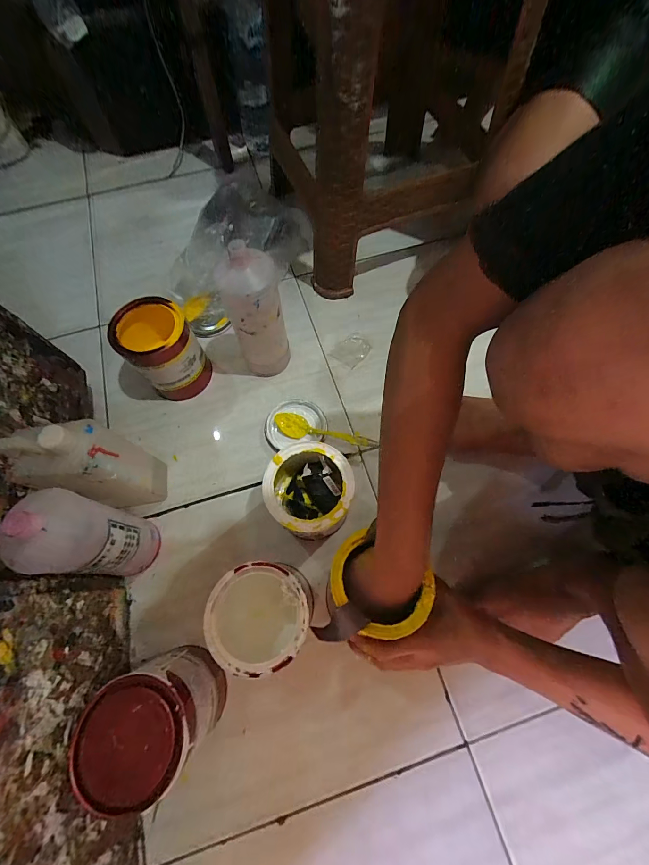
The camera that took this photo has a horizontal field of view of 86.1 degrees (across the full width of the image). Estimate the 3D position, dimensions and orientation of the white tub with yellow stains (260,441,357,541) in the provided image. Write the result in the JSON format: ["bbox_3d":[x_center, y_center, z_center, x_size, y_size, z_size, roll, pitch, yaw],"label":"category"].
[{"bbox_3d":[-0.020,0.087,0.486,0.109,0.136,0.109,0,69,1],"label":"white tub with yellow stains"}]

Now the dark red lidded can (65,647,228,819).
[{"bbox_3d":[-0.183,0.316,0.395,0.101,0.148,0.105,-1,69,2],"label":"dark red lidded can"}]

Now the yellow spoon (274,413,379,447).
[{"bbox_3d":[-0.002,0.004,0.578,0.171,0.022,0.039,18,70,8],"label":"yellow spoon"}]

